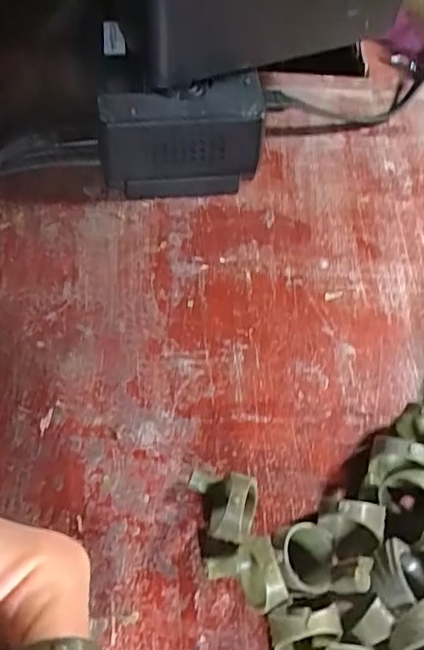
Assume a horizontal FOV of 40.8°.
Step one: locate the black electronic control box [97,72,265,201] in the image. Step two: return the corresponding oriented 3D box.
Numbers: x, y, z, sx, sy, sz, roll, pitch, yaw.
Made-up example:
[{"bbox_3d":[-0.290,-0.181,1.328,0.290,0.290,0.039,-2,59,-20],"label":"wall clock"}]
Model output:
[{"bbox_3d":[-0.015,-0.087,0.277,0.074,0.052,0.024,-10,60,-7],"label":"black electronic control box"}]

